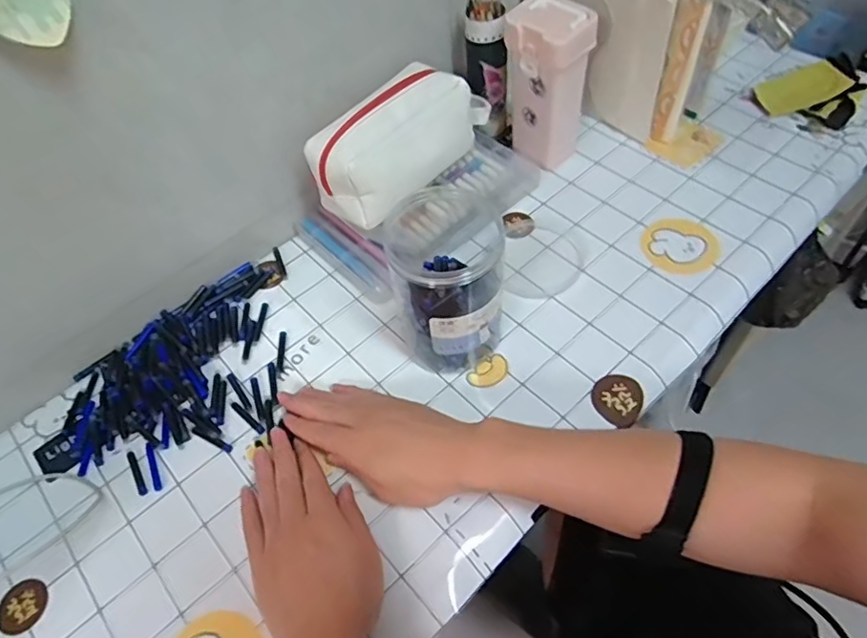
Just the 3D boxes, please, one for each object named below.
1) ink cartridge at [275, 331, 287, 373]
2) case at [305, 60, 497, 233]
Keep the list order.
[{"bbox_3d":[-0.155,0.033,0.578,0.007,0.005,0.046,-3,55,3],"label":"ink cartridge"},{"bbox_3d":[-0.029,-0.199,0.603,0.086,0.082,0.224,35,65,26],"label":"case"}]

